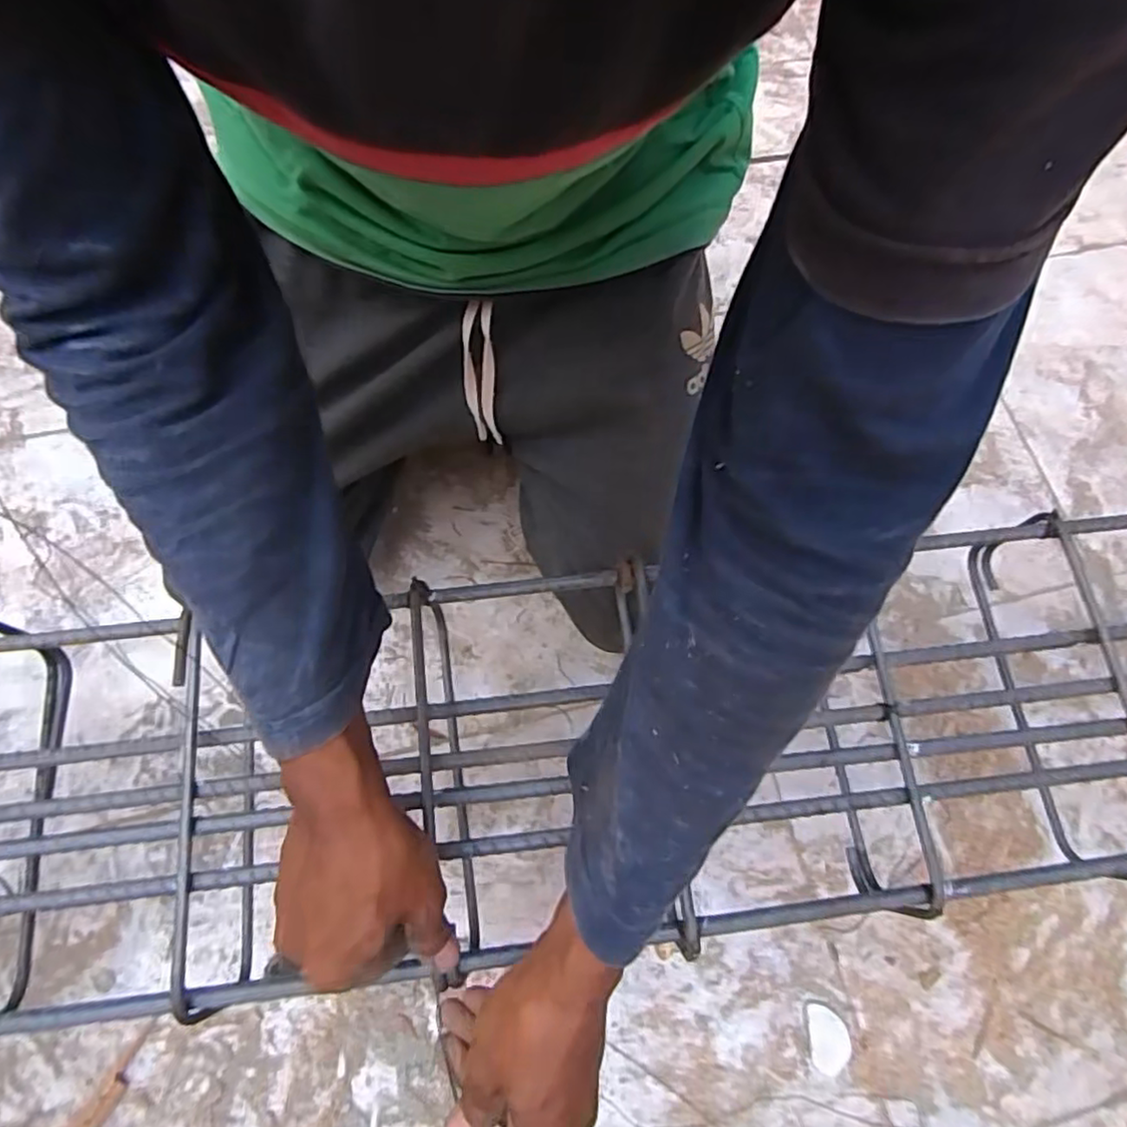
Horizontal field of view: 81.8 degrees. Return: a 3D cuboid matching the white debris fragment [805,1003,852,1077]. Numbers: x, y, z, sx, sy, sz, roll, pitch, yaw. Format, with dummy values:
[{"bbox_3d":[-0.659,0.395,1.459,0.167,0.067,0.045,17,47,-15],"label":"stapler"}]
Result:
[{"bbox_3d":[0.210,0.377,0.516,0.033,0.007,0.046,1,70,-2],"label":"white debris fragment"}]

